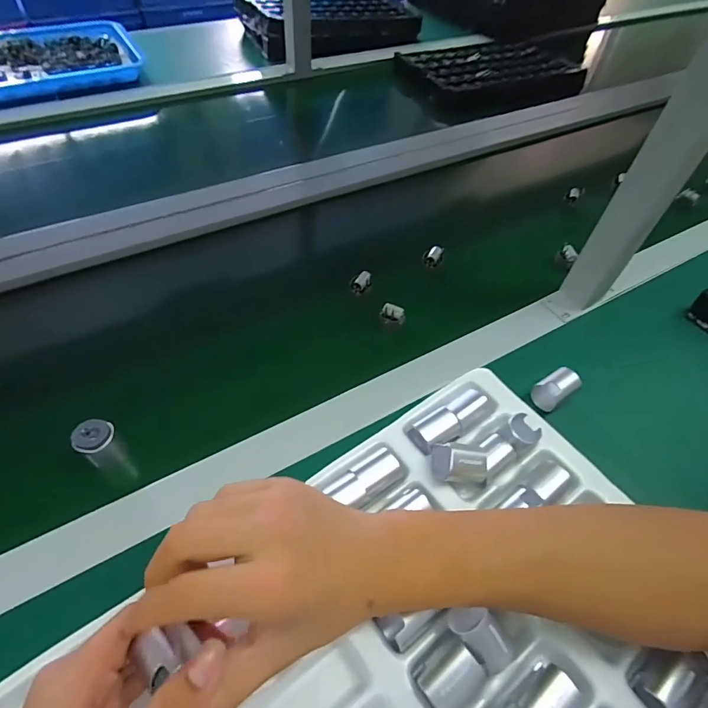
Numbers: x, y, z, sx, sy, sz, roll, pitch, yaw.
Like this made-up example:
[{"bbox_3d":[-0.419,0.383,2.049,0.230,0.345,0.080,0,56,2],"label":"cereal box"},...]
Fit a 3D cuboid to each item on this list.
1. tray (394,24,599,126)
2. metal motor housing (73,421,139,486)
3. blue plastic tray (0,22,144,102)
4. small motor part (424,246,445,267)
[{"bbox_3d":[0.291,-0.593,0.950,0.382,0.081,0.204,-22,58,-22],"label":"tray"},{"bbox_3d":[-0.210,0.086,0.376,0.024,0.072,0.029,36,57,20],"label":"metal motor housing"},{"bbox_3d":[-0.565,-0.527,0.796,0.329,0.047,0.247,-27,60,-25],"label":"blue plastic tray"},{"bbox_3d":[0.099,-0.122,0.549,0.022,0.019,0.021,3,52,-4],"label":"small motor part"}]

